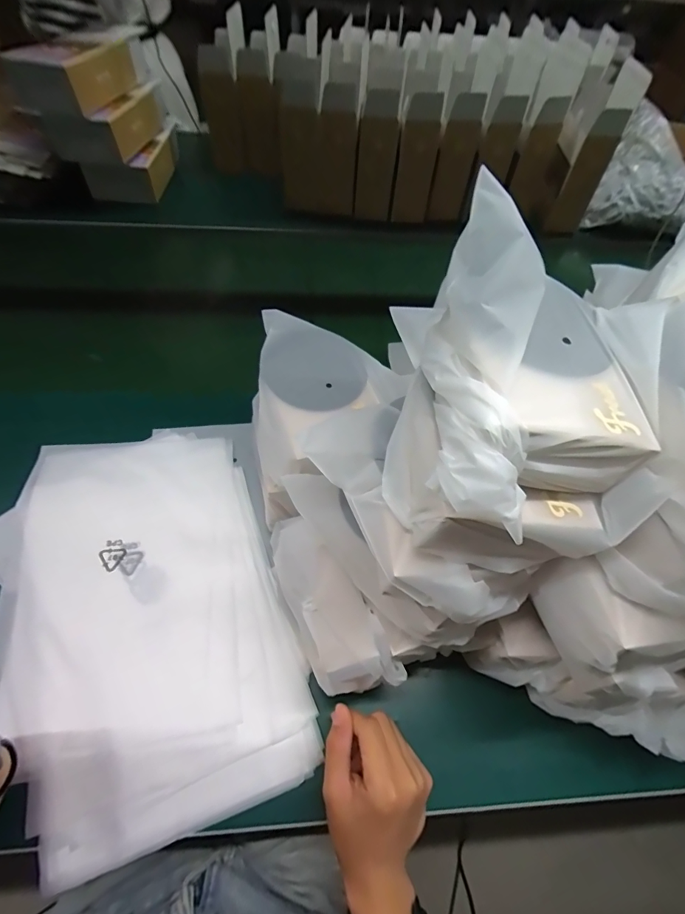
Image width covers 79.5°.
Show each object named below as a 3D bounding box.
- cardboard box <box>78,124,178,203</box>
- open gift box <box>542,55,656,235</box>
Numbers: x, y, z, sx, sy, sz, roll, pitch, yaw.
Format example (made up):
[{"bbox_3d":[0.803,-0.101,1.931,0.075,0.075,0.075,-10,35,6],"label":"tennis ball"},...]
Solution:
[{"bbox_3d":[-0.391,-0.553,0.779,0.110,0.065,0.174,8,57,2],"label":"cardboard box"},{"bbox_3d":[0.449,-0.535,0.743,0.059,0.241,0.121,23,58,12],"label":"open gift box"}]

